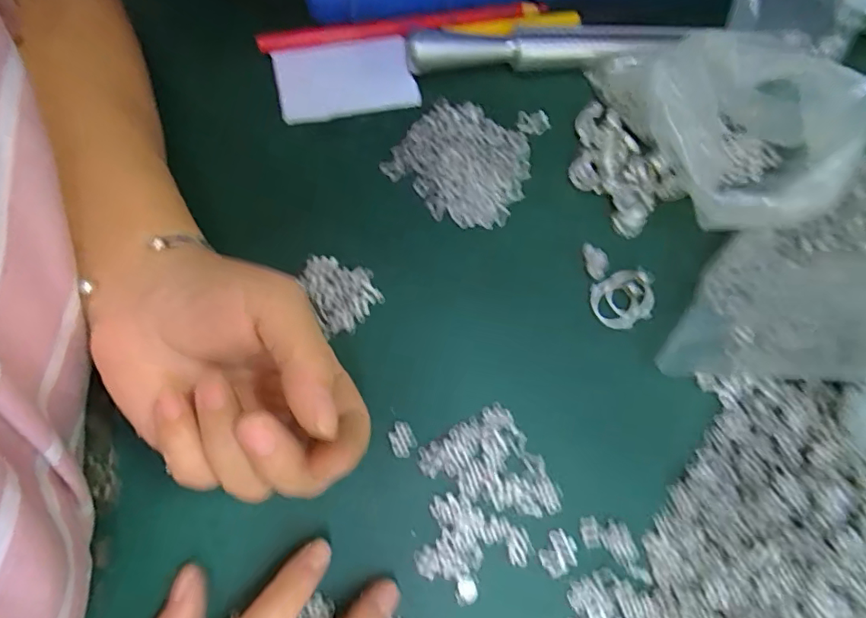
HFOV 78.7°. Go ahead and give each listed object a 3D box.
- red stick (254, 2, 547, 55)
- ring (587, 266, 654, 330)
[{"bbox_3d":[-0.017,-0.161,0.300,0.163,0.007,0.011,-10,76,-4],"label":"red stick"},{"bbox_3d":[0.100,-0.005,0.275,0.033,0.009,0.028,-28,78,-8],"label":"ring"}]

